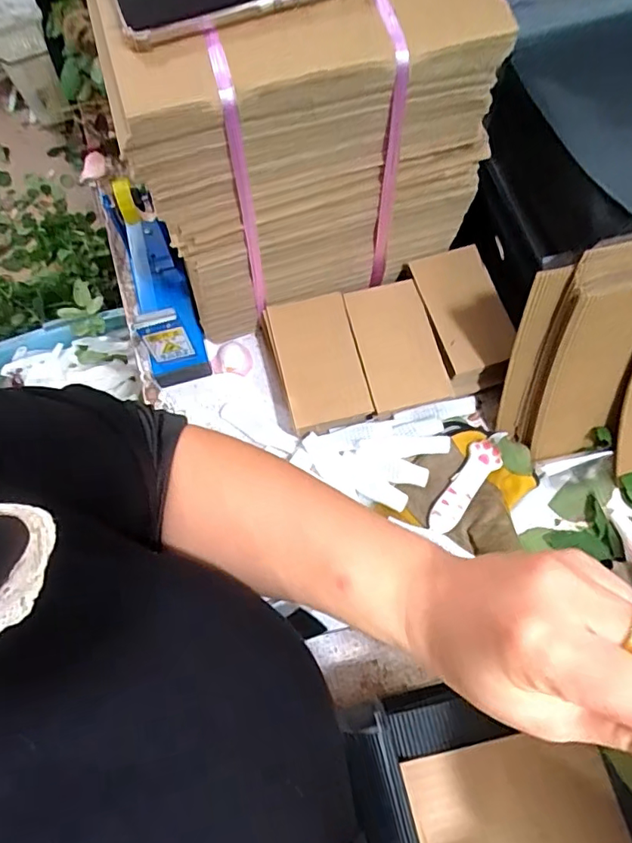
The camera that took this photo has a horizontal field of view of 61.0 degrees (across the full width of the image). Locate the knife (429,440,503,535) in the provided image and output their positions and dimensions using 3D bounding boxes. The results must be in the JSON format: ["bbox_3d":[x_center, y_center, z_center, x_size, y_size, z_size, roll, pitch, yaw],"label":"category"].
[{"bbox_3d":[0.149,0.066,0.543,0.033,0.010,0.107,39,76,13],"label":"knife"}]

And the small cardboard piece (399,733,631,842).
[{"bbox_3d":[0.130,0.254,0.350,0.130,0.005,0.079,-10,66,-5],"label":"small cardboard piece"}]

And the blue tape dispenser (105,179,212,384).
[{"bbox_3d":[-0.168,-0.155,0.565,0.064,0.149,0.191,-16,71,-4],"label":"blue tape dispenser"}]

